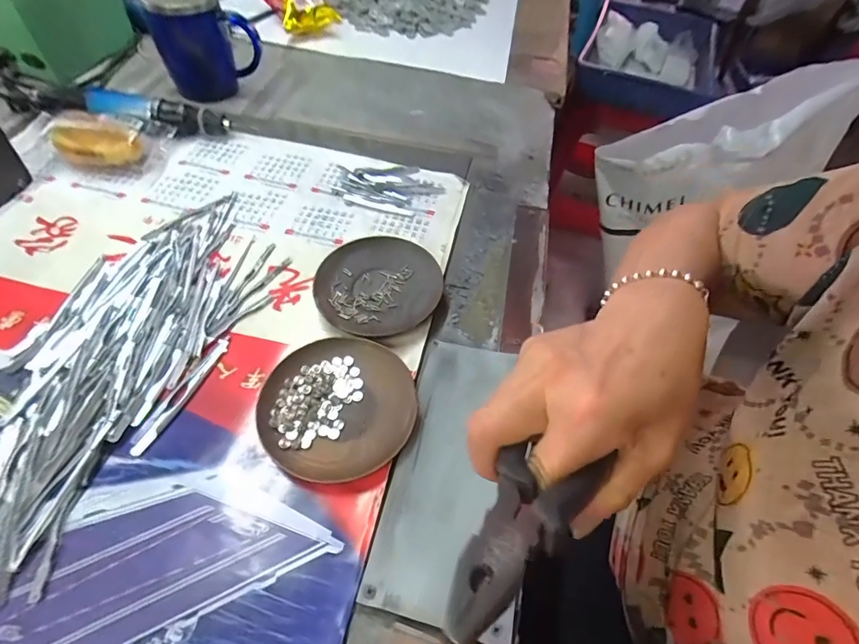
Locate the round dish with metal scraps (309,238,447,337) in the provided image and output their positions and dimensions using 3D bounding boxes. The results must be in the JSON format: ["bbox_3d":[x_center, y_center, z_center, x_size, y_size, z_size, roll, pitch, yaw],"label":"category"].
[{"bbox_3d":[-0.048,-0.035,0.400,0.114,0.017,0.111,2,54,-3],"label":"round dish with metal scraps"}]

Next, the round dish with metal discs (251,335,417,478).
[{"bbox_3d":[-0.070,0.063,0.331,0.116,0.016,0.110,2,54,-3],"label":"round dish with metal discs"}]

